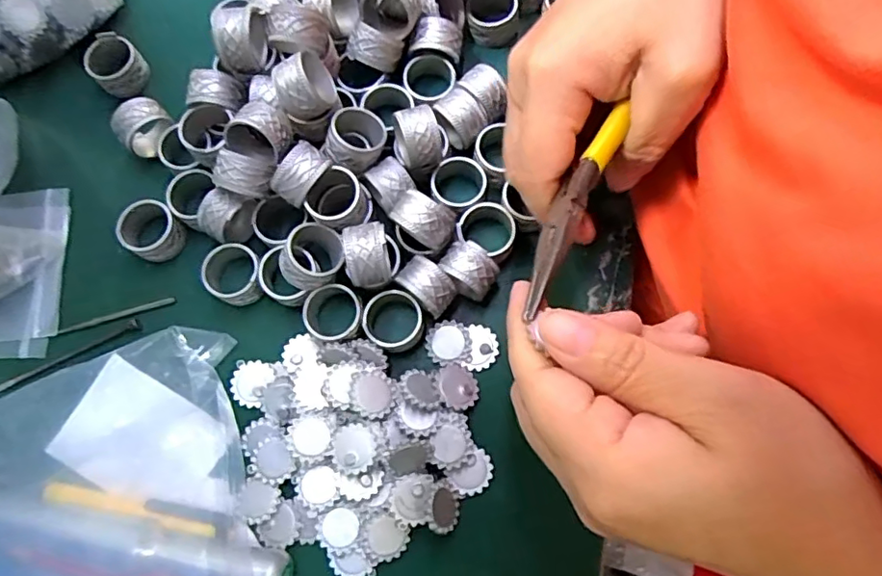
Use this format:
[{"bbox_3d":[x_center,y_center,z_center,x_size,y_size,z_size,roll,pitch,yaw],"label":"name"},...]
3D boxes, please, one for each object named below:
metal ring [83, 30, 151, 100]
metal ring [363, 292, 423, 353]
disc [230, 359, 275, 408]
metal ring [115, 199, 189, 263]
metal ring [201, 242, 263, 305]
[{"bbox_3d":[-0.178,-0.122,0.315,0.027,0.017,0.030,-43,77,-11],"label":"metal ring"},{"bbox_3d":[-0.022,0.017,0.270,0.027,0.018,0.029,-1,76,3],"label":"metal ring"},{"bbox_3d":[-0.090,0.044,0.269,0.018,0.004,0.021,22,78,8],"label":"disc"},{"bbox_3d":[-0.146,-0.028,0.292,0.027,0.020,0.027,-1,76,3],"label":"metal ring"},{"bbox_3d":[-0.100,-0.007,0.280,0.028,0.018,0.027,-1,76,3],"label":"metal ring"}]

